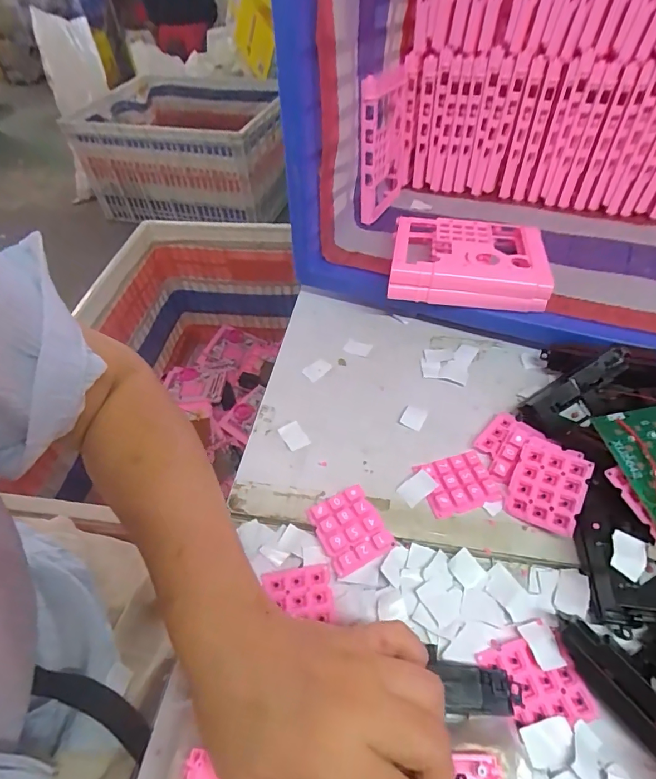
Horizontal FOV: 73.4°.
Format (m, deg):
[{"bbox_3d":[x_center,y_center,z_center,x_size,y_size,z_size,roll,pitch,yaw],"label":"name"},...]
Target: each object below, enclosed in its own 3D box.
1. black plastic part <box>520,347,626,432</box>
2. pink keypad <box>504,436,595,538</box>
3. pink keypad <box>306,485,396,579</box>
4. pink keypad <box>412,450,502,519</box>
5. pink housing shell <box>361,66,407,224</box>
[{"bbox_3d":[0.219,0.003,0.387,0.098,0.022,0.047,-38,55,2],"label":"black plastic part"},{"bbox_3d":[0.174,0.075,0.346,0.050,0.016,0.067,17,82,35],"label":"pink keypad"},{"bbox_3d":[0.017,0.109,0.345,0.049,0.013,0.058,-25,52,-17],"label":"pink keypad"},{"bbox_3d":[0.108,0.076,0.366,0.059,0.010,0.048,-14,50,-8],"label":"pink keypad"},{"bbox_3d":[0.077,-0.329,0.594,0.027,0.180,0.138,17,52,19],"label":"pink housing shell"}]

